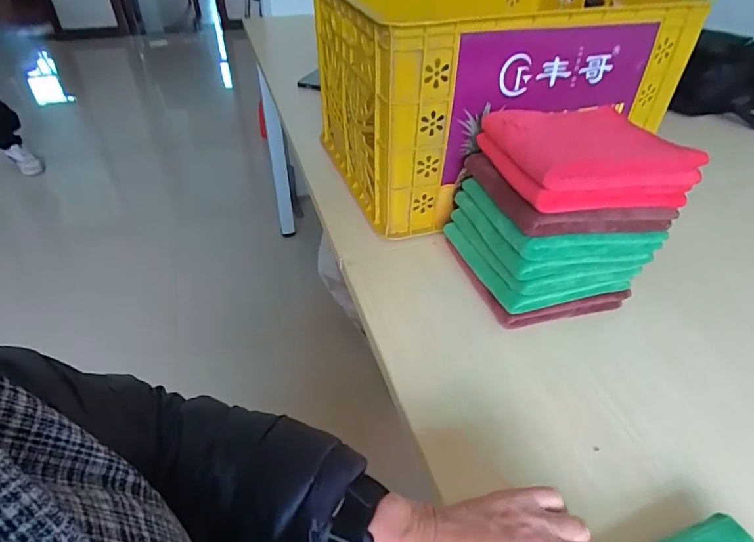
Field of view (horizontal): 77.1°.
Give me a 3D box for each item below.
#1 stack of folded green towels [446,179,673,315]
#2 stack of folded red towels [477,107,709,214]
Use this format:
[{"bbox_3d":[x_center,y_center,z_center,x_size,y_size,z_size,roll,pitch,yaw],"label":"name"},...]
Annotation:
[{"bbox_3d":[0.202,-0.050,0.587,0.164,0.098,0.191,-10,41,-13],"label":"stack of folded green towels"},{"bbox_3d":[0.225,-0.136,0.526,0.168,0.053,0.180,-6,41,-9],"label":"stack of folded red towels"}]

